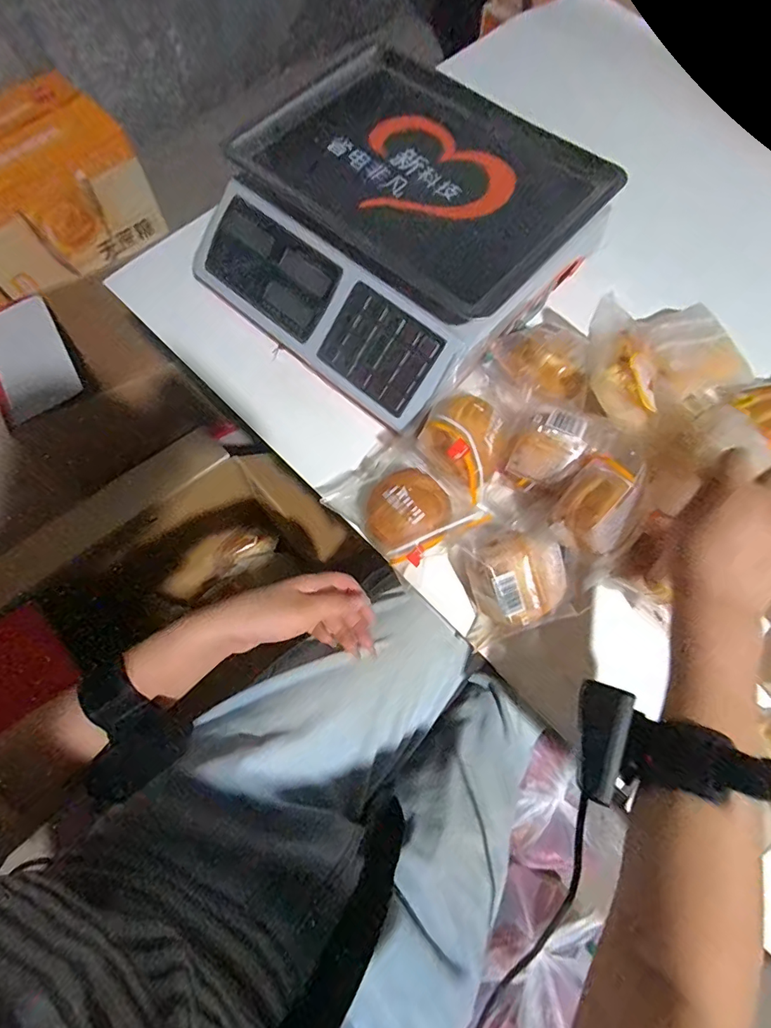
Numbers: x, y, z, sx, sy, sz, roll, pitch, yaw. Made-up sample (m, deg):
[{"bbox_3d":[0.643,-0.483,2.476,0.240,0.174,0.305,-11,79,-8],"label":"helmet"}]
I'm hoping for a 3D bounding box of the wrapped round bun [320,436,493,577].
[{"bbox_3d":[0.015,-0.012,0.442,0.134,0.057,0.099,42,74,14],"label":"wrapped round bun"}]

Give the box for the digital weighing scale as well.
[{"bbox_3d":[0.017,-0.314,0.512,0.340,0.102,0.351,41,74,13],"label":"digital weighing scale"}]

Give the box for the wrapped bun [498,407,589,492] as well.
[{"bbox_3d":[0.151,-0.058,0.452,0.054,0.045,0.080,43,107,10],"label":"wrapped bun"}]

